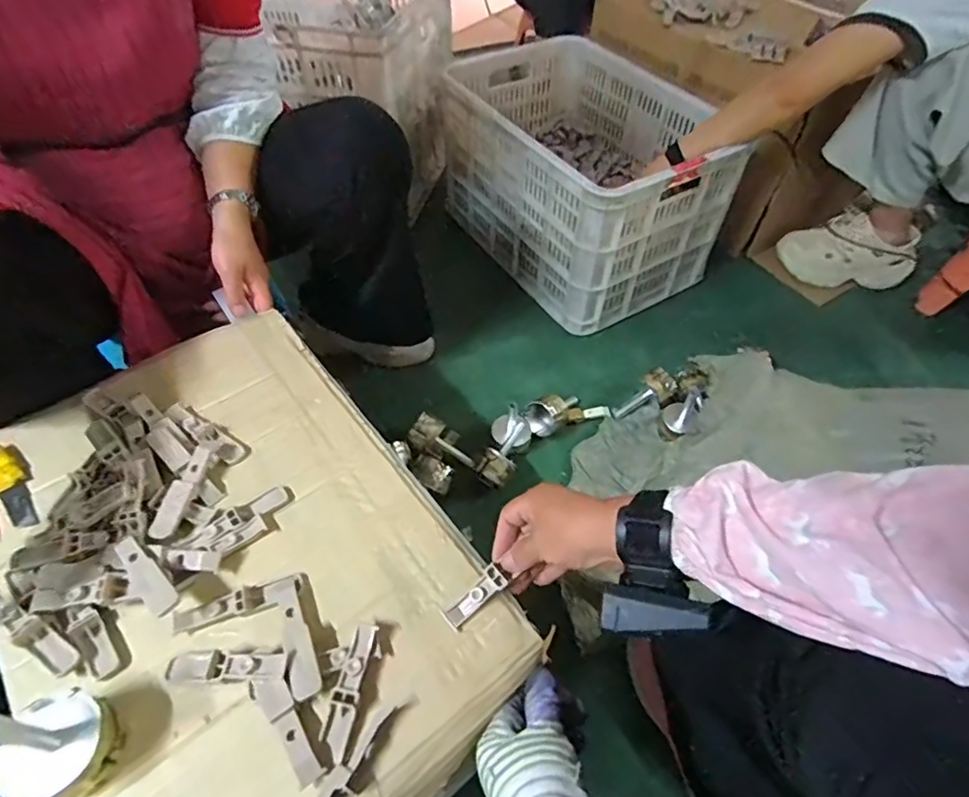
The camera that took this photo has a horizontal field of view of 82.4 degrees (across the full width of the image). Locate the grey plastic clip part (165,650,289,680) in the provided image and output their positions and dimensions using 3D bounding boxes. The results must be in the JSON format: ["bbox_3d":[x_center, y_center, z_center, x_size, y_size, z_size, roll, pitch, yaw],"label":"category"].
[{"bbox_3d":[-0.195,0.203,0.418,0.095,0.020,0.019,2,52,1],"label":"grey plastic clip part"}]

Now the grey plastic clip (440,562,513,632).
[{"bbox_3d":[-0.006,0.161,0.454,0.061,0.010,0.020,-41,61,-10],"label":"grey plastic clip"}]

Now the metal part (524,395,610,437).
[{"bbox_3d":[0.138,0.015,0.908,0.145,0.057,0.058,-11,53,-9],"label":"metal part"}]

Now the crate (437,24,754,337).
[{"bbox_3d":[0.188,-0.459,1.121,0.383,0.293,0.540,-25,56,-19],"label":"crate"}]

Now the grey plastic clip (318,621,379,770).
[{"bbox_3d":[-0.105,0.215,0.413,0.029,0.018,0.089,8,52,6],"label":"grey plastic clip"}]

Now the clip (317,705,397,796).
[{"bbox_3d":[-0.093,0.253,0.373,0.018,0.013,0.095,32,58,22],"label":"clip"}]

